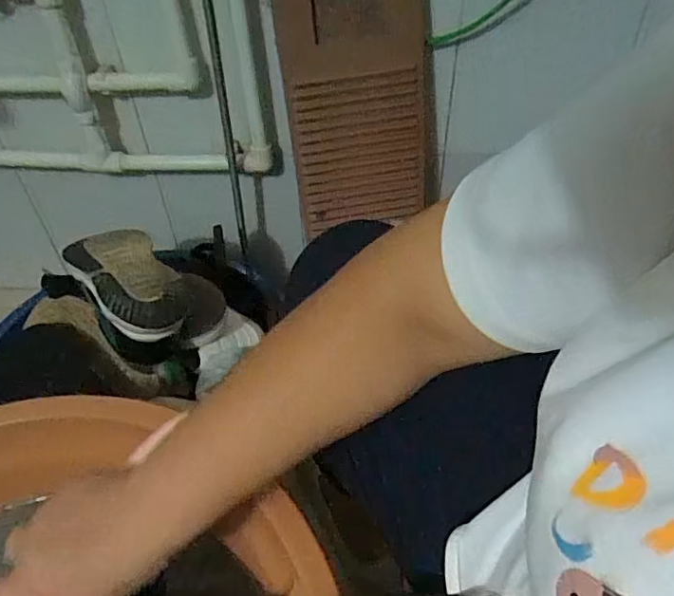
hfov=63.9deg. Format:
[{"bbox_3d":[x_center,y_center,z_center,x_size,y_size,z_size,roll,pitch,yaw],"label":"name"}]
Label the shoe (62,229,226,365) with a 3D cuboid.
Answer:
[{"bbox_3d":[-0.264,-0.012,0.706,0.111,0.105,0.248,-31,52,-26],"label":"shoe"}]

